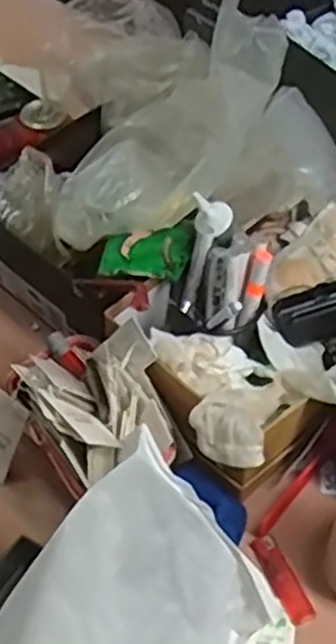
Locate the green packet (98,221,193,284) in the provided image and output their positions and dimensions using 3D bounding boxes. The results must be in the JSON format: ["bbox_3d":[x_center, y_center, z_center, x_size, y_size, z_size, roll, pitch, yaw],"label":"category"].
[{"bbox_3d":[-0.017,-0.060,0.712,0.090,0.019,0.053,-11,57,-6],"label":"green packet"}]

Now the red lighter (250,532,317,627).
[{"bbox_3d":[0.096,0.217,0.645,0.022,0.008,0.078,-22,55,-17],"label":"red lighter"}]

